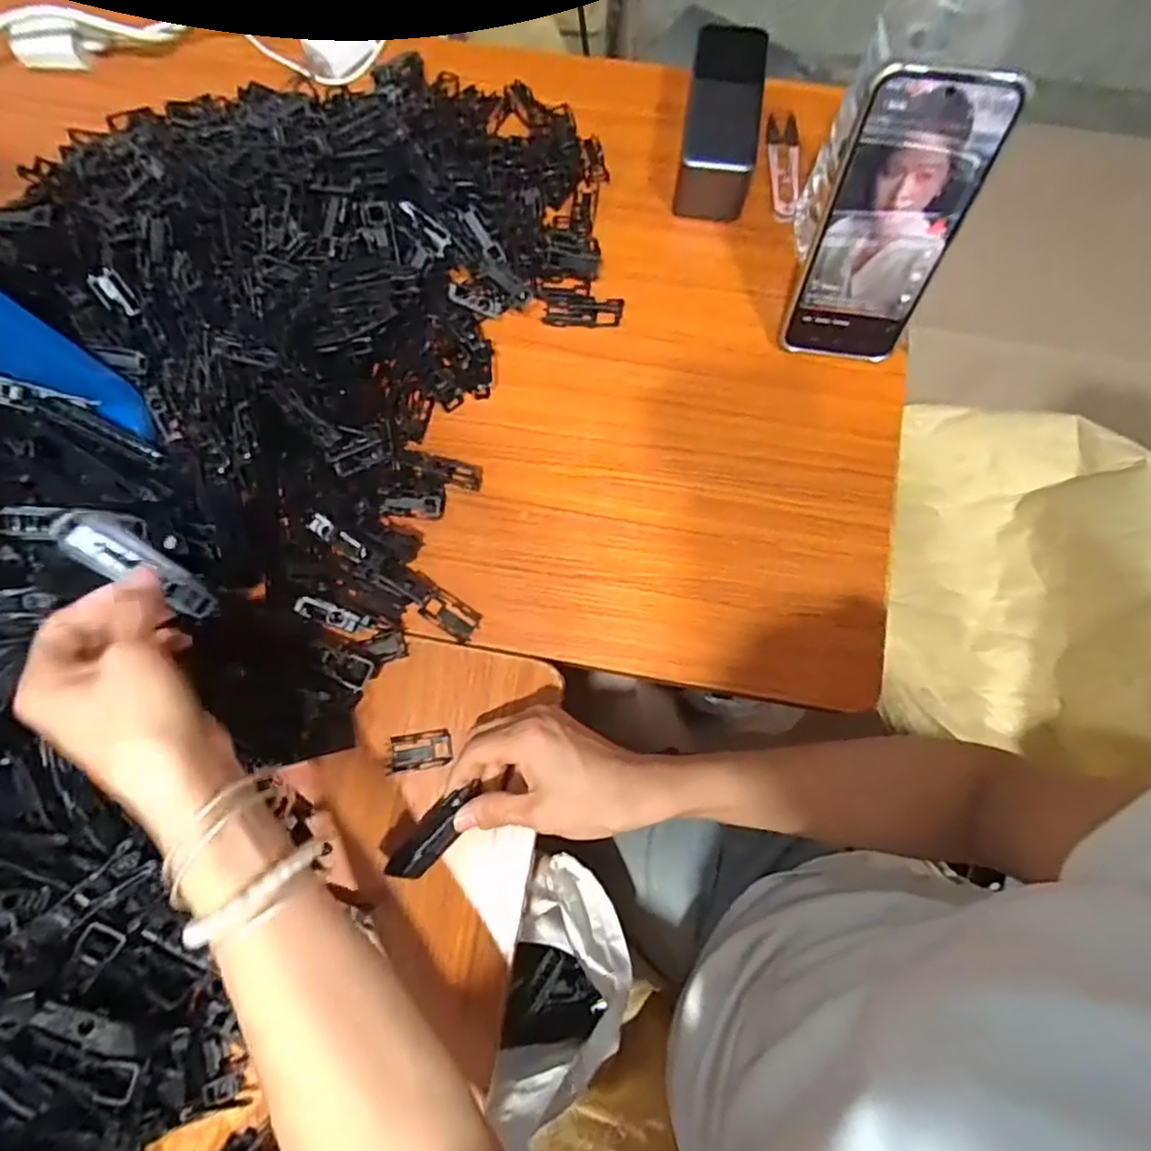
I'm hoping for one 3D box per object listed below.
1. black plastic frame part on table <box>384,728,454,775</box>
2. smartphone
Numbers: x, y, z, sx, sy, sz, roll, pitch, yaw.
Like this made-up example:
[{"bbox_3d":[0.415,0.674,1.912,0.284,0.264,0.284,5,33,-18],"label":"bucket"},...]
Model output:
[{"bbox_3d":[-0.101,0.113,0.397,0.041,0.004,0.023,-9,78,-2],"label":"black plastic frame part on table"},{"bbox_3d":[0.190,-0.207,0.380,0.081,0.169,0.012,7,57,2],"label":"smartphone"}]

